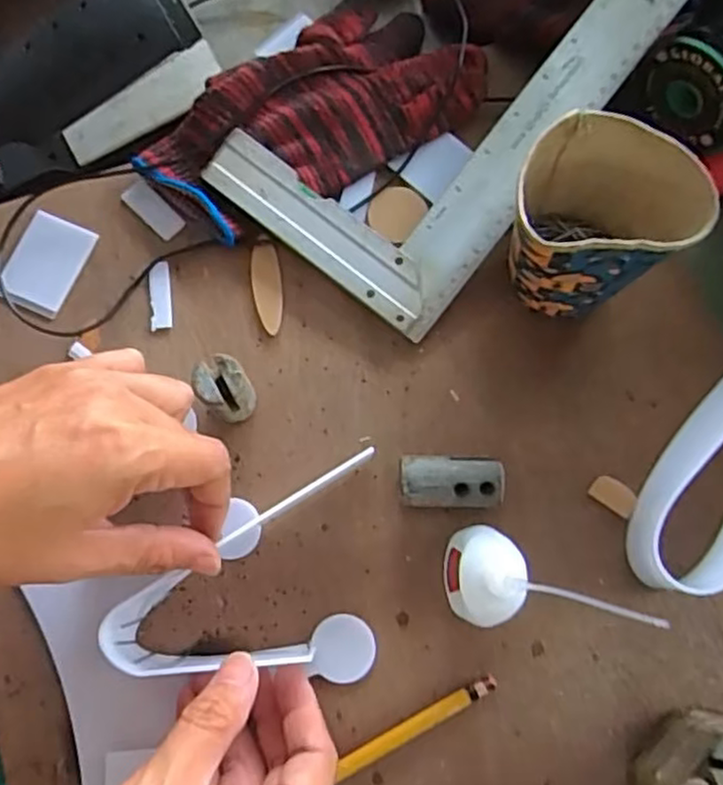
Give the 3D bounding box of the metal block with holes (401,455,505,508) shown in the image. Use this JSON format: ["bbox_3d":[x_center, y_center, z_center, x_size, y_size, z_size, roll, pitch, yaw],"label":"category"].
[{"bbox_3d":[0.044,0.046,0.350,0.050,0.024,0.024,2,78,3],"label":"metal block with holes"}]

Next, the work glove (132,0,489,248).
[{"bbox_3d":[-0.025,-0.165,0.404,0.202,0.030,0.099,-34,78,-4],"label":"work glove"}]

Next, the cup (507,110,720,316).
[{"bbox_3d":[0.112,-0.079,0.343,0.084,0.095,0.065,9,78,3],"label":"cup"}]

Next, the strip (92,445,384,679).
[{"bbox_3d":[-0.056,0.088,0.336,0.124,0.039,0.108,-5,75,-2],"label":"strip"}]

